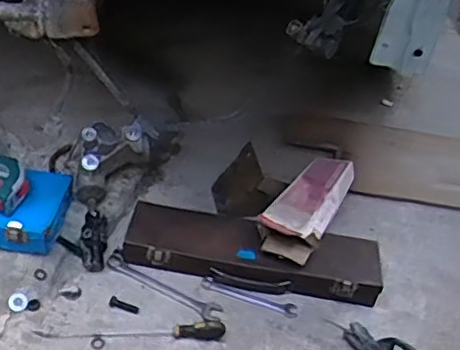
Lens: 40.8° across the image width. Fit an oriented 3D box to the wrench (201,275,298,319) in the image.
[{"bbox_3d":[0.030,0.191,0.966,0.153,0.005,0.028,17,46,4],"label":"wrench"}]

